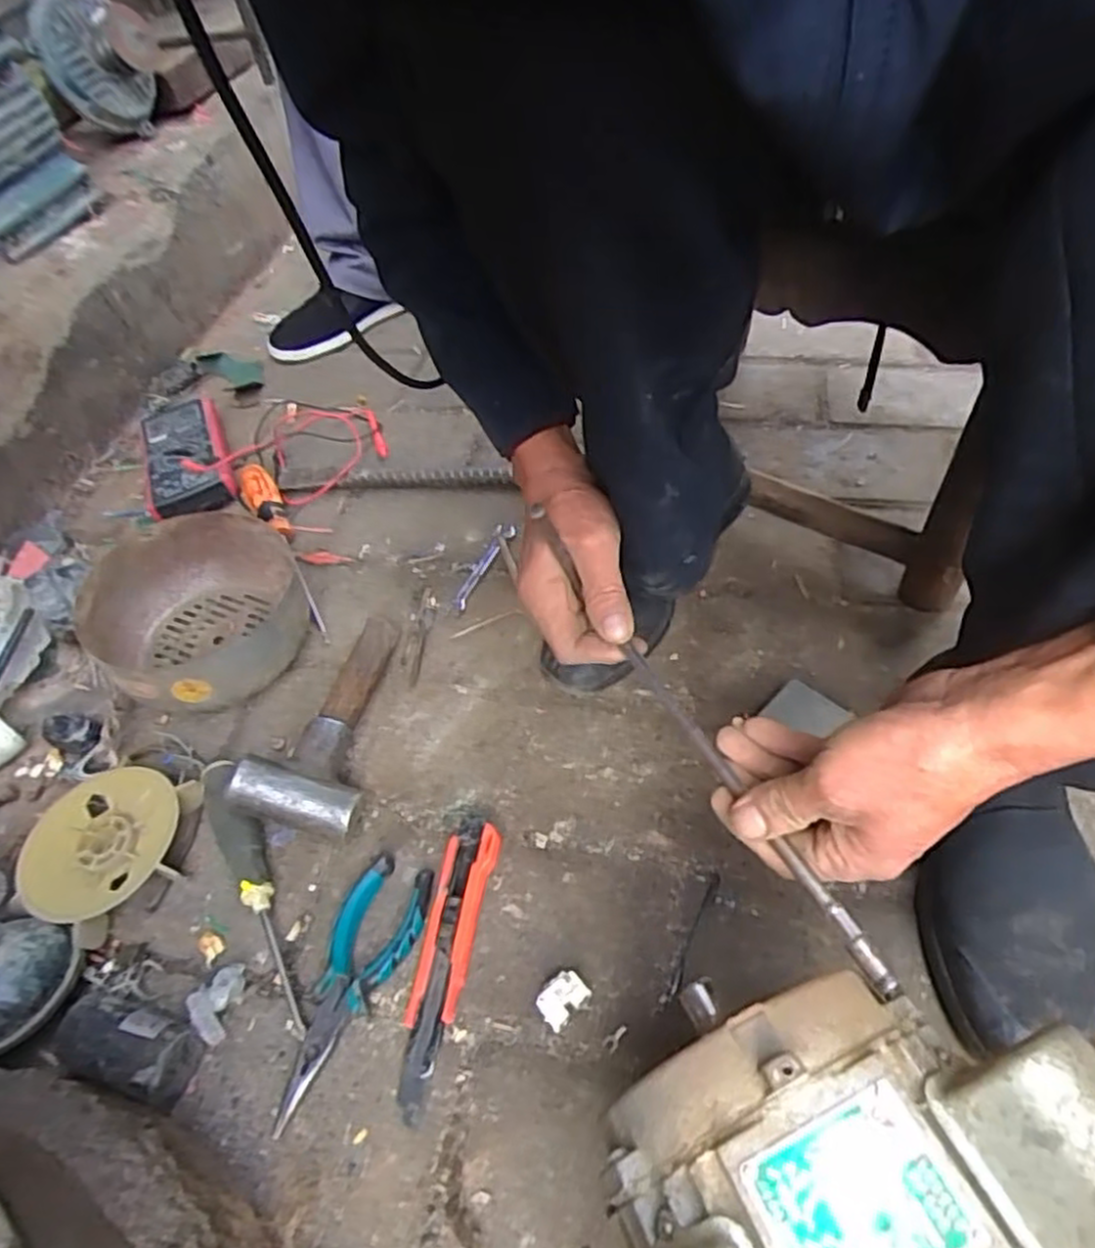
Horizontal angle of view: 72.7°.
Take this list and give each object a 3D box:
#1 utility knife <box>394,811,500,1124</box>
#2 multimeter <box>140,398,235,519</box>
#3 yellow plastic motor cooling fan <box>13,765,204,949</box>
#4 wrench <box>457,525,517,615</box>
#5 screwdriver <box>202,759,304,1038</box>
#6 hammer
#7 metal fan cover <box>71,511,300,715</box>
[{"bbox_3d":[-0.066,0.209,0.477,0.033,0.020,0.178,7,51,12],"label":"utility knife"},{"bbox_3d":[-0.404,-0.185,0.830,0.094,0.043,0.198,-22,52,-12],"label":"multimeter"},{"bbox_3d":[-0.314,0.158,0.533,0.116,0.040,0.114,-3,50,4],"label":"yellow plastic motor cooling fan"},{"bbox_3d":[-0.062,-0.054,0.700,0.020,0.008,0.110,17,54,19],"label":"wrench"},{"bbox_3d":[-0.202,0.175,0.510,0.033,0.034,0.204,-29,53,-17],"label":"screwdriver"},{"bbox_3d":[-0.175,0.068,0.583,0.088,0.062,0.196,0,50,6],"label":"hammer"},{"bbox_3d":[-0.298,-0.006,0.649,0.174,0.077,0.182,-30,53,-17],"label":"metal fan cover"}]

